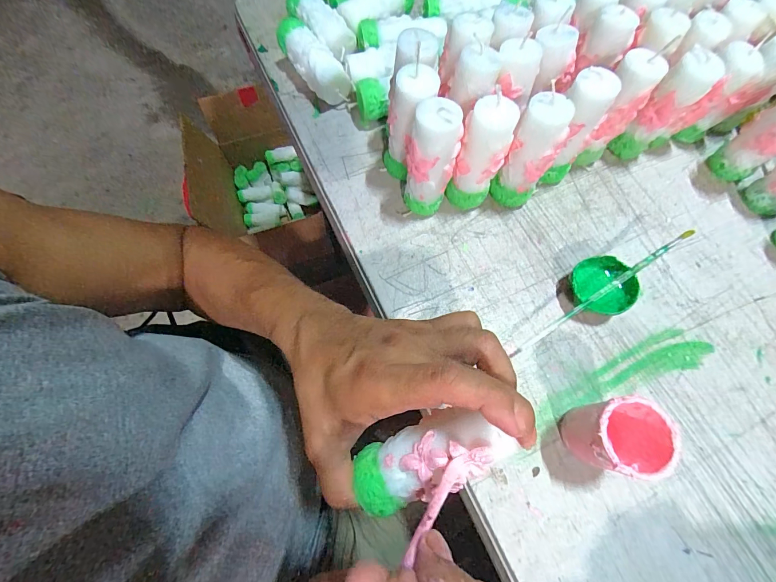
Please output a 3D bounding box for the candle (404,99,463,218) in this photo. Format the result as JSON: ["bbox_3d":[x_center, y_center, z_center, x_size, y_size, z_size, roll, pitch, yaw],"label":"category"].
[{"bbox_3d":[0.038,-0.112,0.313,0.040,0.108,0.037,1,69,-2],"label":"candle"}]

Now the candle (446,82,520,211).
[{"bbox_3d":[0.083,-0.119,0.315,0.040,0.111,0.032,24,70,7],"label":"candle"}]

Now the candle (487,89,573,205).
[{"bbox_3d":[0.130,-0.123,0.320,0.040,0.107,0.037,23,70,7],"label":"candle"}]

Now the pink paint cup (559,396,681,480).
[{"bbox_3d":[0.163,0.105,0.250,0.049,0.072,0.048,1,69,-2],"label":"pink paint cup"}]

